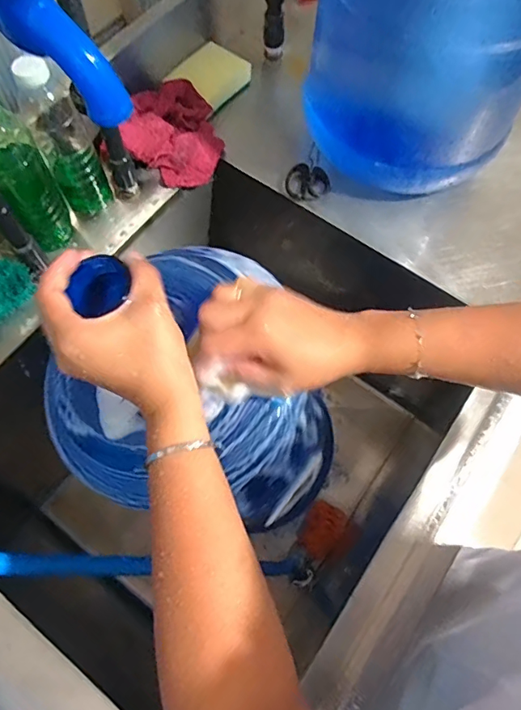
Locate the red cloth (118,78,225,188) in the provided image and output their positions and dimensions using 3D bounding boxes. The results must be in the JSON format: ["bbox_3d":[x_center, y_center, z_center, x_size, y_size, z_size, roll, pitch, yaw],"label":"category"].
[{"bbox_3d":[-0.114,-0.287,0.617,0.120,0.054,0.136,-10,67,-4],"label":"red cloth"}]

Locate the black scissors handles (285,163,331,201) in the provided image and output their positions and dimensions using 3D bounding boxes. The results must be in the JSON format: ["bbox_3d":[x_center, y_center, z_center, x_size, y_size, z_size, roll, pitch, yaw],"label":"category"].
[{"bbox_3d":[0.061,-0.220,0.608,0.056,0.006,0.054,7,67,4],"label":"black scissors handles"}]

